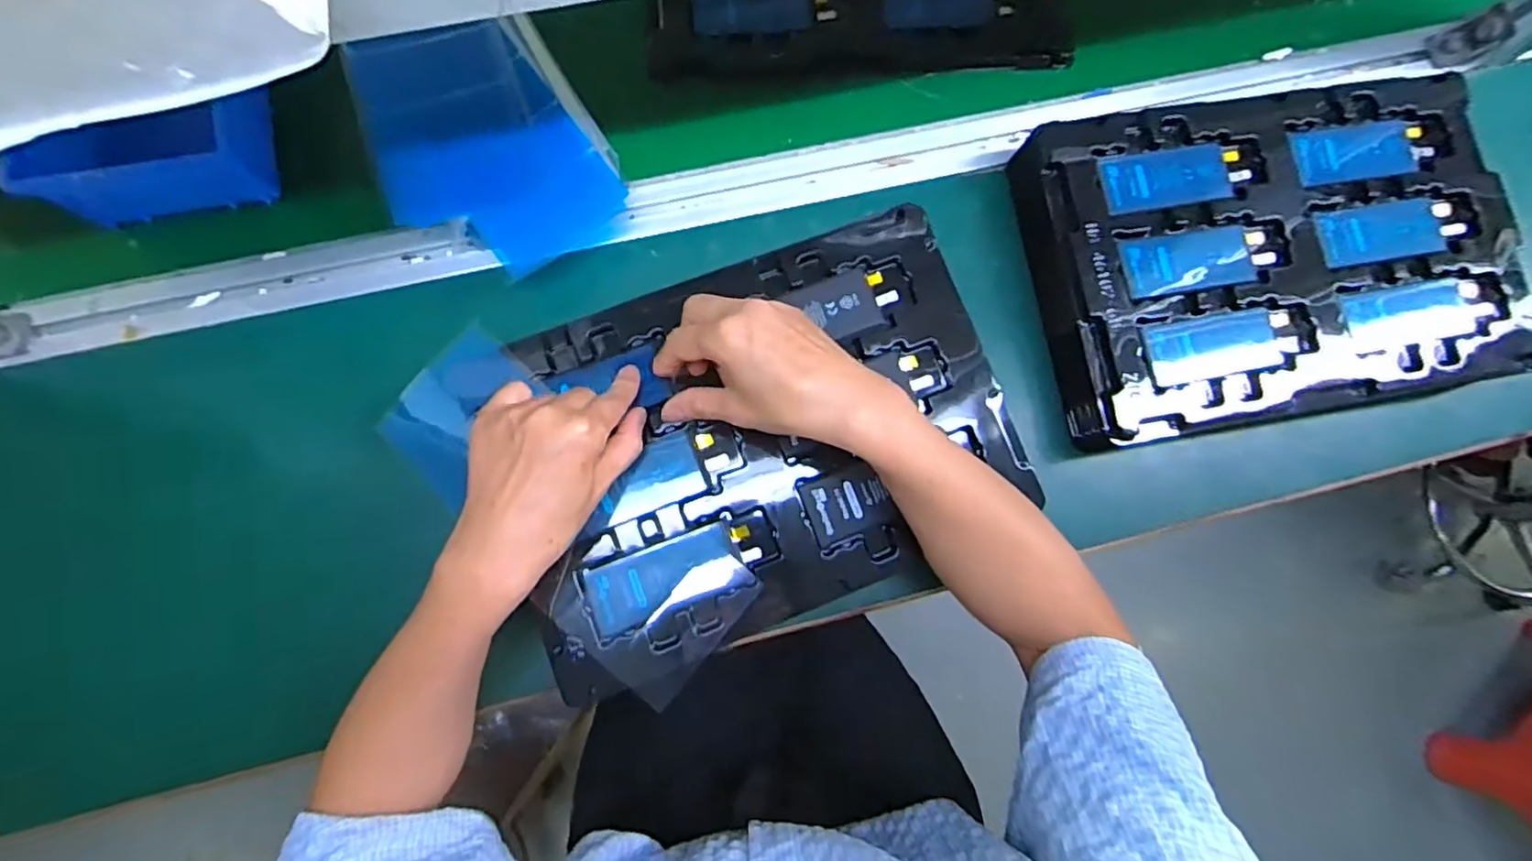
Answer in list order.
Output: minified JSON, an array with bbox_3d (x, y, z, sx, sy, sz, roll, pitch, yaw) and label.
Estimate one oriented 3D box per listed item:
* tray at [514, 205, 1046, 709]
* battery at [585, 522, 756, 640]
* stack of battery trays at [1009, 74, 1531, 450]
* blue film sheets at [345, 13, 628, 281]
[{"bbox_3d":[-0.001,0.013,0.447,0.323,0.046,0.246,-19,83,-6],"label":"tray"},{"bbox_3d":[-0.060,0.093,0.417,0.103,0.004,0.044,-19,83,-6],"label":"battery"},{"bbox_3d":[0.374,-0.125,0.489,0.332,0.069,0.236,-10,82,-5],"label":"stack of battery trays"},{"bbox_3d":[-0.187,-0.194,0.444,0.138,0.031,0.174,-31,84,-7],"label":"blue film sheets"}]

